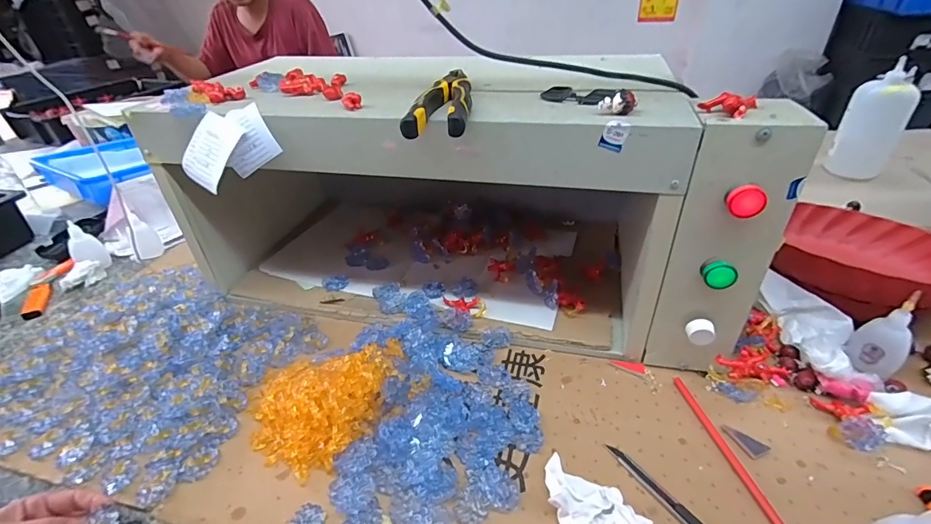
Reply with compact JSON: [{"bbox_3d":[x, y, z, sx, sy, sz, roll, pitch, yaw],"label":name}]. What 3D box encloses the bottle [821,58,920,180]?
[{"bbox_3d":[0.790,-0.267,0.842,0.076,0.184,0.095,-31,43,-33],"label":"bottle"}]

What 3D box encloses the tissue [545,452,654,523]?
[{"bbox_3d":[0.101,0.201,0.363,0.055,0.032,0.093,-20,38,-22],"label":"tissue"}]

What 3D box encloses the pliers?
[{"bbox_3d":[-0.022,-0.153,0.404,0.052,0.019,0.150,-2,35,4],"label":"pliers"}]

